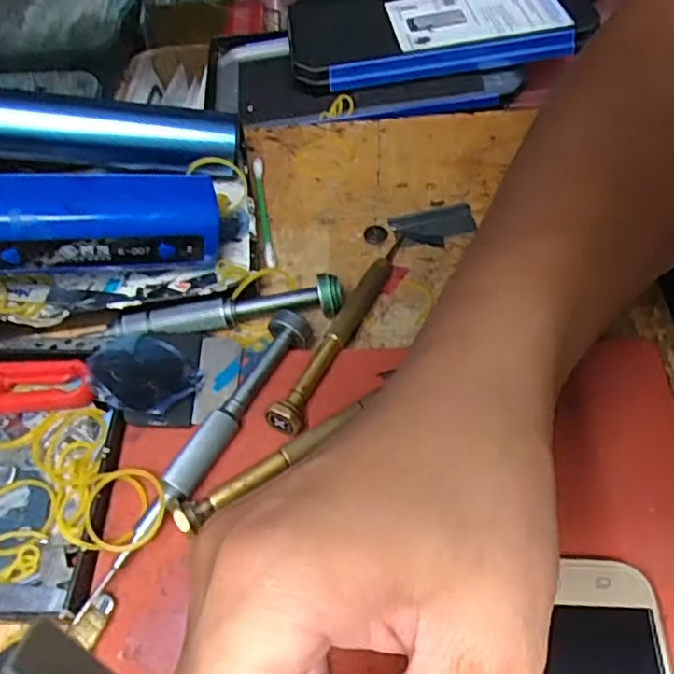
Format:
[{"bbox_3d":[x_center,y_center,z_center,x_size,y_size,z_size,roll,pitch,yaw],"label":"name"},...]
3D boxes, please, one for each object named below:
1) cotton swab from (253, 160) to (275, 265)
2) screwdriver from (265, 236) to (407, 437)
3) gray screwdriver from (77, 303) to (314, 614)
[{"bbox_3d":[-0.035,-0.060,0.303,0.005,0.005,0.067,-9,56,-2],"label":"cotton swab"},{"bbox_3d":[0.002,-0.007,0.260,0.013,0.013,0.105,21,59,17],"label":"screwdriver"},{"bbox_3d":[-0.046,0.039,0.228,0.012,0.014,0.121,25,61,19],"label":"gray screwdriver"}]

